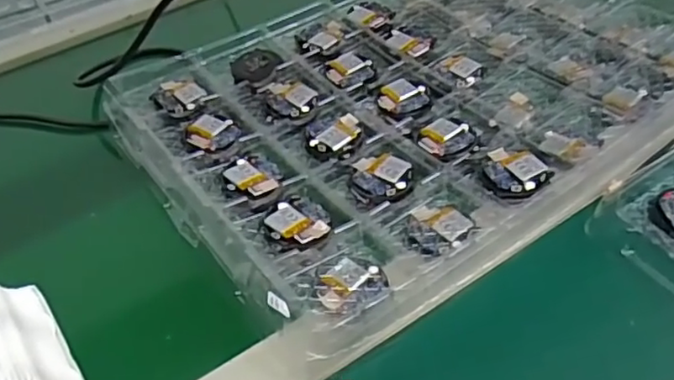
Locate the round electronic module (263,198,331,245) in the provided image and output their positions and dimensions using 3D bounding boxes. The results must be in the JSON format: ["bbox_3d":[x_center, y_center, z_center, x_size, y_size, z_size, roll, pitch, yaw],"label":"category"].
[{"bbox_3d":[-0.025,0.018,0.393,0.040,0.005,0.039,-3,47,3],"label":"round electronic module"}]

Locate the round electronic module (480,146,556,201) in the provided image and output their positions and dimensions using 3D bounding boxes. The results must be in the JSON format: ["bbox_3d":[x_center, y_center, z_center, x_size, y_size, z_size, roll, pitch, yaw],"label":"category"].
[{"bbox_3d":[0.119,-0.010,0.409,0.042,0.010,0.043,-3,47,3],"label":"round electronic module"}]

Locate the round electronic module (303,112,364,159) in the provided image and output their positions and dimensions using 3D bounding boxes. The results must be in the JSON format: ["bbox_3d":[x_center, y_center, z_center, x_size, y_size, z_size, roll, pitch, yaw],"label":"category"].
[{"bbox_3d":[-0.002,-0.041,0.456,0.040,0.004,0.043,-9,46,-2],"label":"round electronic module"}]

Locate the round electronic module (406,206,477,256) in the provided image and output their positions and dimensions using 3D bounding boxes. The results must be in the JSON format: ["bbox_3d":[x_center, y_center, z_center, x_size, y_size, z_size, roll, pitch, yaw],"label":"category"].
[{"bbox_3d":[0.062,0.024,0.389,0.040,0.005,0.037,-3,47,3],"label":"round electronic module"}]

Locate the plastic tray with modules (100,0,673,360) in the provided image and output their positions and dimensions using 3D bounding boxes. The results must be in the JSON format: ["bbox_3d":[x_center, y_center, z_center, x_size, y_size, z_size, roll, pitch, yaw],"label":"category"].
[{"bbox_3d":[0.075,-0.095,0.488,0.443,0.030,0.310,-30,51,-21],"label":"plastic tray with modules"}]

